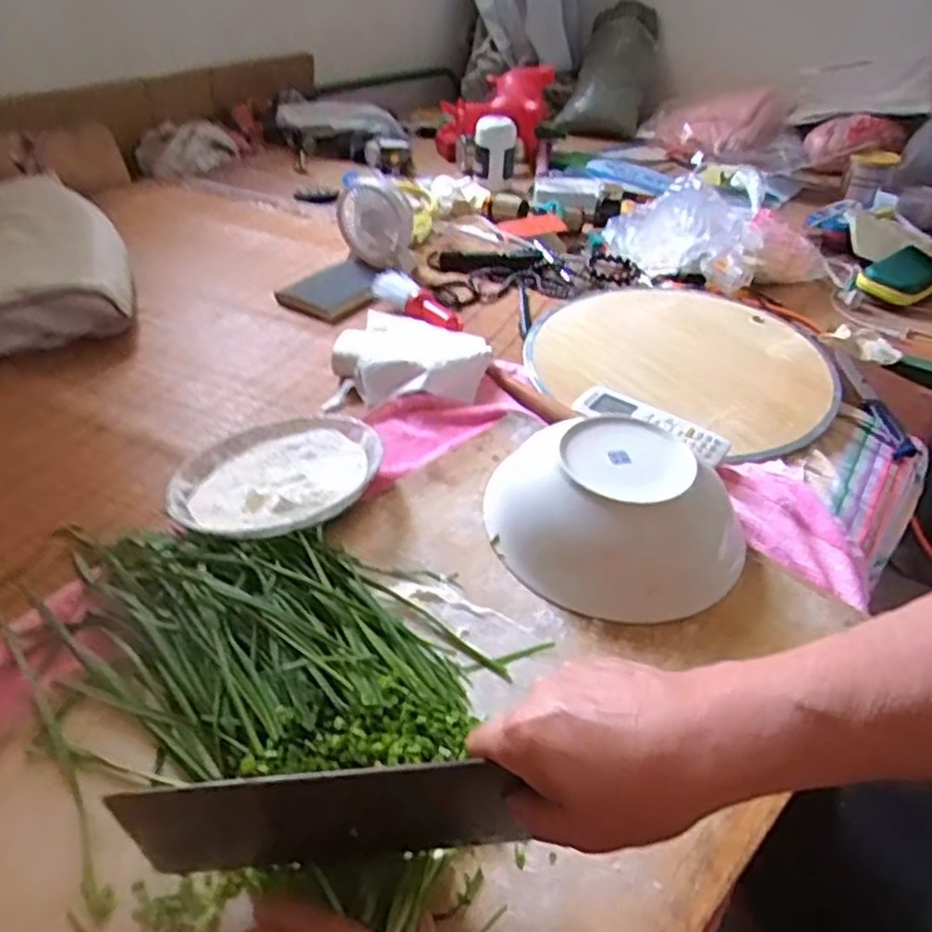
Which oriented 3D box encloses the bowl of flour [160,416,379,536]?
[{"bbox_3d":[-0.166,0.016,0.621,0.175,0.057,0.167,1,38,-1],"label":"bowl of flour"}]

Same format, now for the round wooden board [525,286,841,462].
[{"bbox_3d":[0.257,-0.133,0.823,0.334,0.019,0.300,18,43,14],"label":"round wooden board"}]

